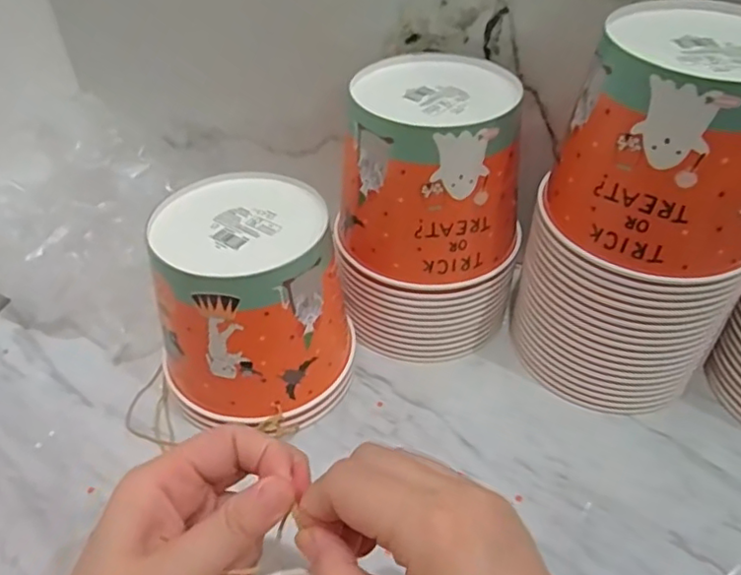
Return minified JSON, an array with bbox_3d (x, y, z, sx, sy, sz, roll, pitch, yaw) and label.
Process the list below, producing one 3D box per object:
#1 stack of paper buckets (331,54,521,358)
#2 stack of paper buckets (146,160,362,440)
[{"bbox_3d":[0.053,-0.060,0.523,0.146,0.222,0.137,6,43,7],"label":"stack of paper buckets"},{"bbox_3d":[-0.089,0.017,0.485,0.144,0.155,0.138,-8,43,-8],"label":"stack of paper buckets"}]

